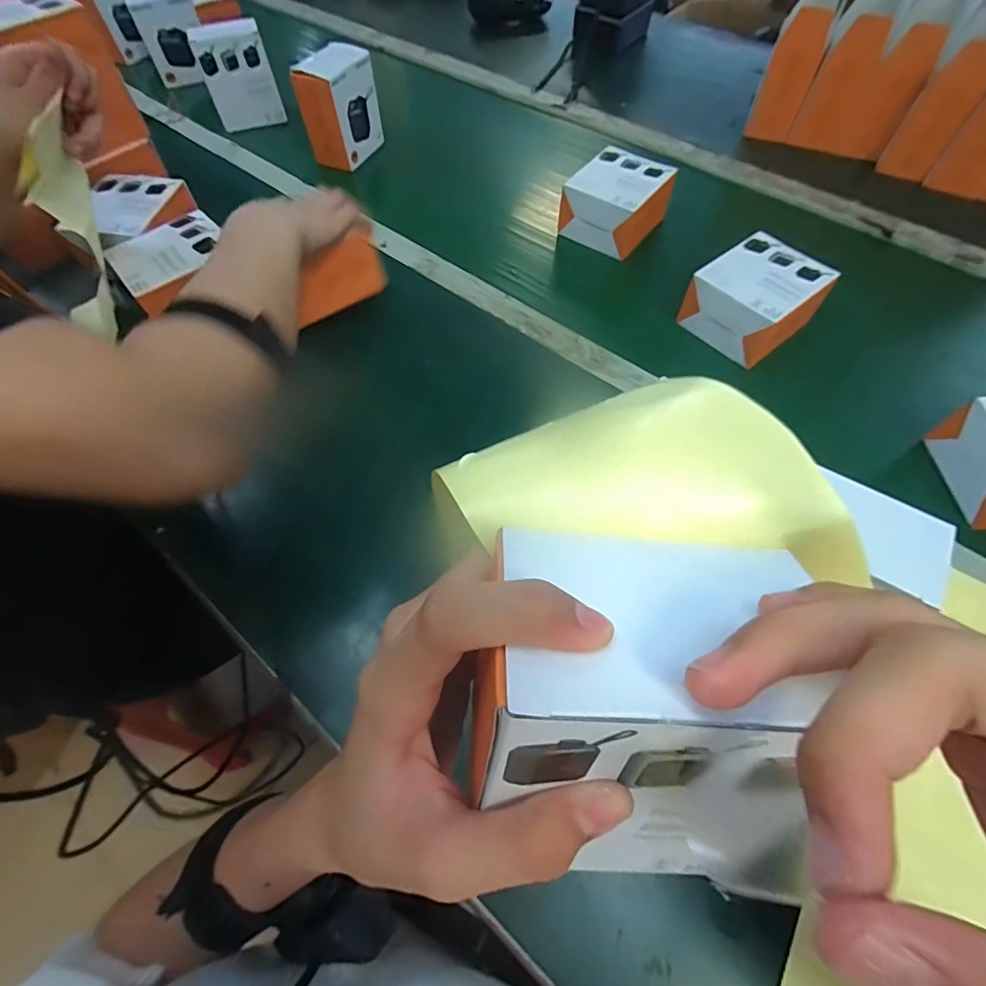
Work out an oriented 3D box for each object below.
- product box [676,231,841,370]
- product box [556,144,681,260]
[{"bbox_3d":[0.288,-0.210,0.535,0.116,0.073,0.105,-34,68,-19],"label":"product box"},{"bbox_3d":[0.162,-0.377,0.627,0.114,0.064,0.133,30,65,13],"label":"product box"}]

